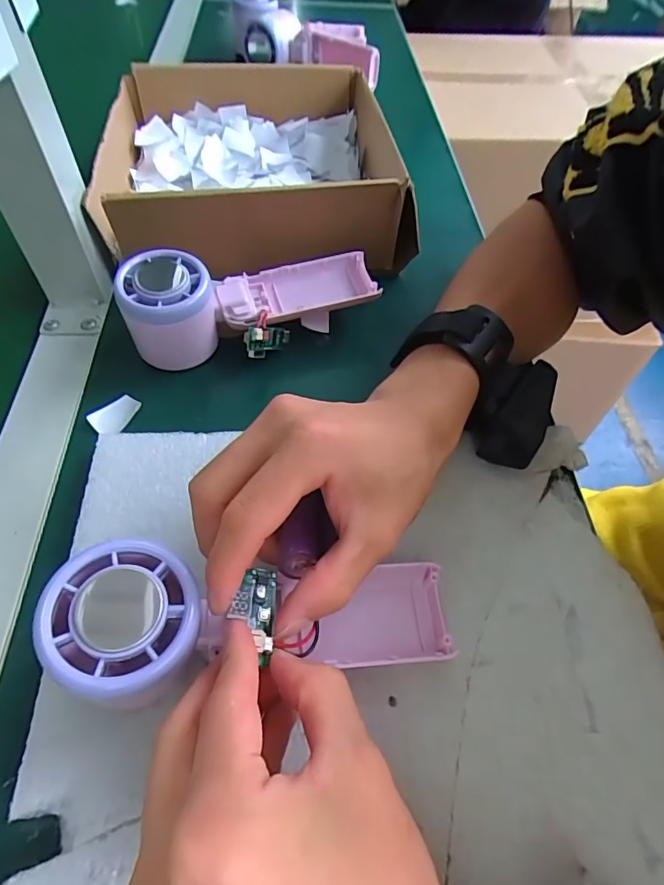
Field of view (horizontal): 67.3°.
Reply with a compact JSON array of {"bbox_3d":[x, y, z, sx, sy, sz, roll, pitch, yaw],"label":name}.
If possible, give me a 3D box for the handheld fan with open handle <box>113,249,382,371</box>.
[{"bbox_3d":[-0.049,-0.095,0.326,0.164,0.052,0.071,-18,57,-14],"label":"handheld fan with open handle"}]

